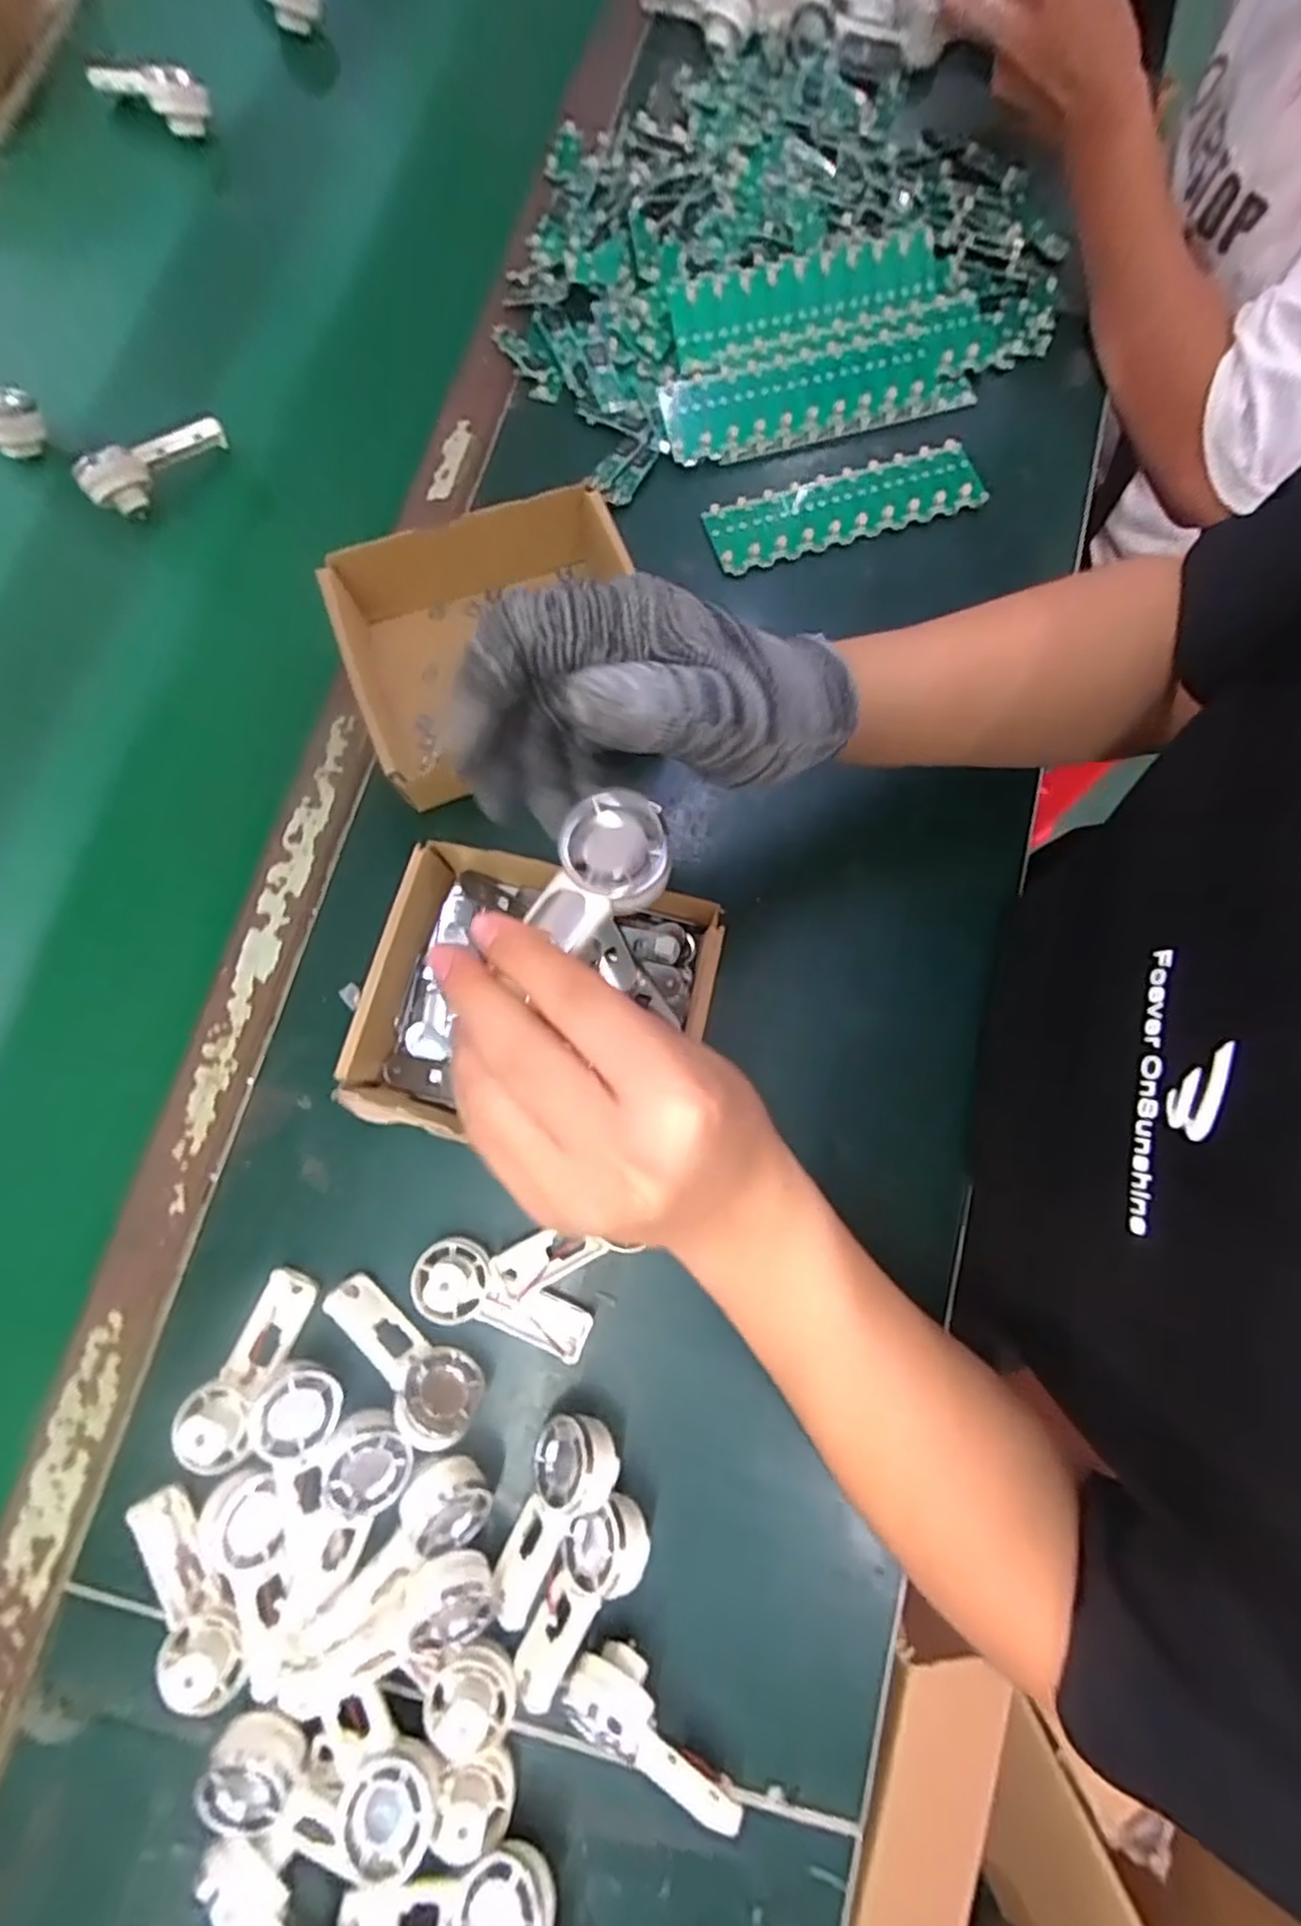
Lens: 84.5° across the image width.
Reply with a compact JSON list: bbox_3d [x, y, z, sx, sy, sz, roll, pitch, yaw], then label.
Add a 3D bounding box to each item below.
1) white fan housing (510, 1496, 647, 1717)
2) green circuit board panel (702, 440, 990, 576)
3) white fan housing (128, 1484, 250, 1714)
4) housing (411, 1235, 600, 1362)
[{"bbox_3d":[-0.034,0.302,0.338,0.036,0.030,0.096,29,80,6],"label":"white fan housing"},{"bbox_3d":[0.130,-0.305,0.479,0.185,0.007,0.052,-18,80,-4],"label":"green circuit board panel"},{"bbox_3d":[-0.221,0.300,0.341,0.032,0.033,0.093,-31,80,-6],"label":"white fan housing"},{"bbox_3d":[-0.076,0.175,0.369,0.093,0.032,0.037,24,80,5],"label":"housing"}]

